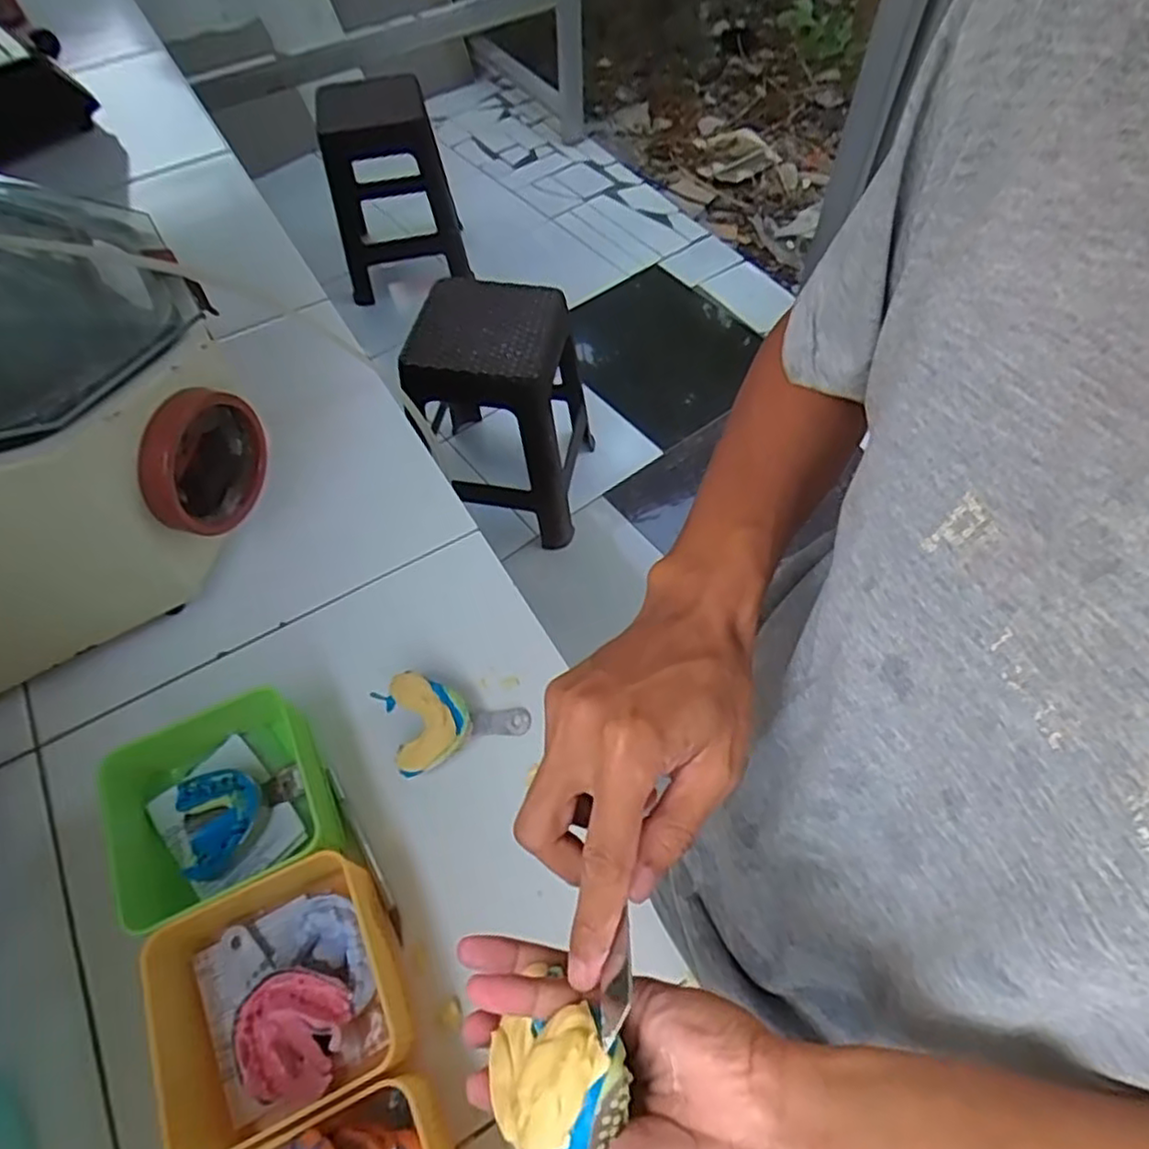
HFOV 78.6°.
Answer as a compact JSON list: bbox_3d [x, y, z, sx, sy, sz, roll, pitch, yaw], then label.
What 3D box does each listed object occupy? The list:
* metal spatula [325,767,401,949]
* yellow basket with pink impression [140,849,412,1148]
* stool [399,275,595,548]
[{"bbox_3d":[-0.152,0.200,0.513,0.008,0.013,0.136,-29,62,-14],"label":"metal spatula"},{"bbox_3d":[-0.188,0.266,0.438,0.147,0.054,0.135,-22,60,-12],"label":"yellow basket with pink impression"},{"bbox_3d":[-0.154,-0.353,1.530,0.332,0.465,0.366,9,59,7],"label":"stool"}]

